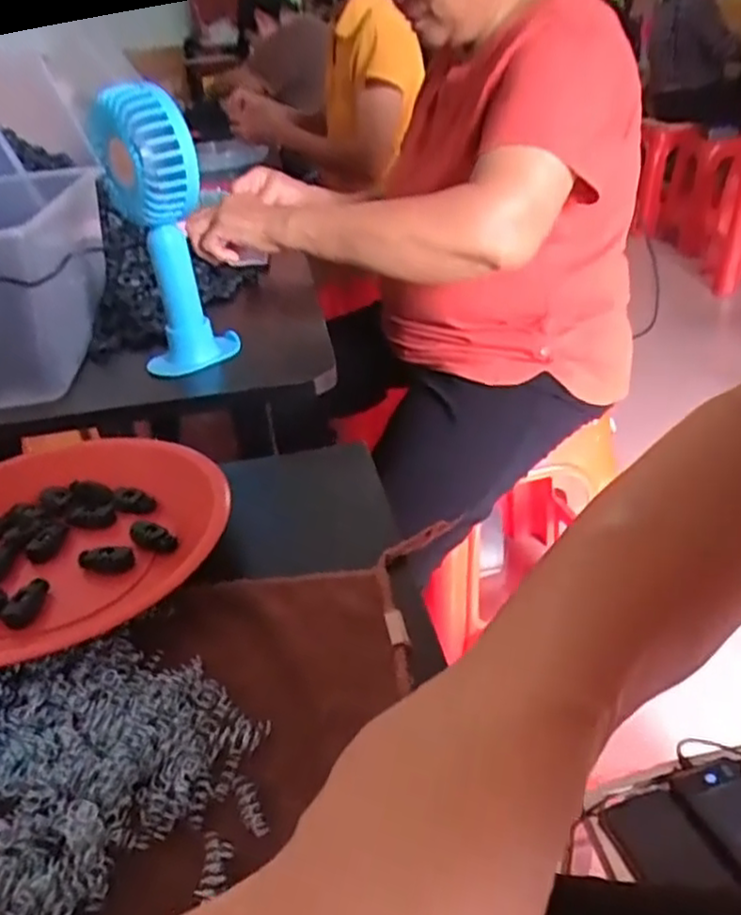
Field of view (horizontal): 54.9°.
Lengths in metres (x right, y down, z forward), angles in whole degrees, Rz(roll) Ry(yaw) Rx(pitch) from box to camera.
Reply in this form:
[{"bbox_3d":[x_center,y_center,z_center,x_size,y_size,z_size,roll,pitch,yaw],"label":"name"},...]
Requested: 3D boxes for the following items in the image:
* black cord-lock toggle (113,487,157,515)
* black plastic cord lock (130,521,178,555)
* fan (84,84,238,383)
[{"bbox_3d":[-0.144,0.026,0.437,0.027,0.010,0.016,4,33,16],"label":"black cord-lock toggle"},{"bbox_3d":[-0.122,0.044,0.400,0.029,0.008,0.014,14,37,30],"label":"black plastic cord lock"},{"bbox_3d":[-0.170,-0.185,0.604,0.093,0.226,0.079,-14,33,-12],"label":"fan"}]

